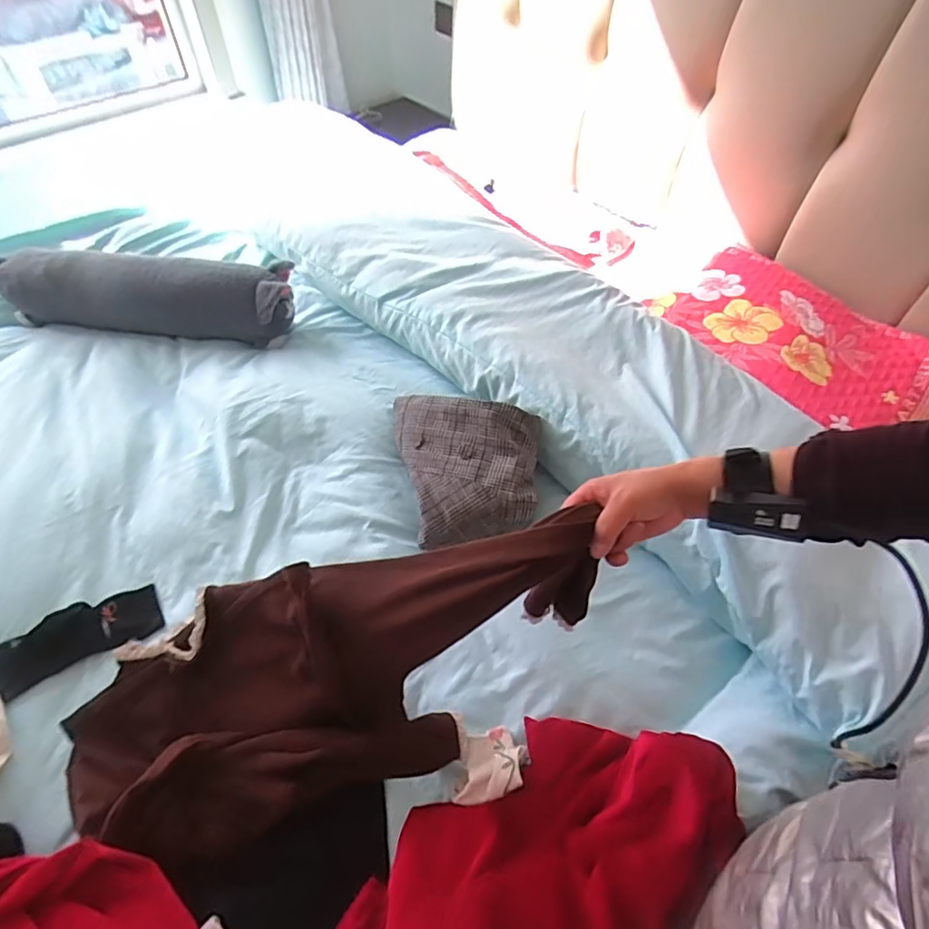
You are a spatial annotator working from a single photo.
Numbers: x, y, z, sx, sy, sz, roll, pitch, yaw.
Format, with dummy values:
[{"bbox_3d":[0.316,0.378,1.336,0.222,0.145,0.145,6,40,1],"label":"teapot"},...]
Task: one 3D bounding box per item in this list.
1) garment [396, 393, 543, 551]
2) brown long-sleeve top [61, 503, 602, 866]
[{"bbox_3d":[0.009,-0.013,0.832,0.206,0.130,0.247,-7,53,-6],"label":"garment"},{"bbox_3d":[-0.126,0.222,0.597,0.601,0.185,0.218,-31,51,15],"label":"brown long-sleeve top"}]

